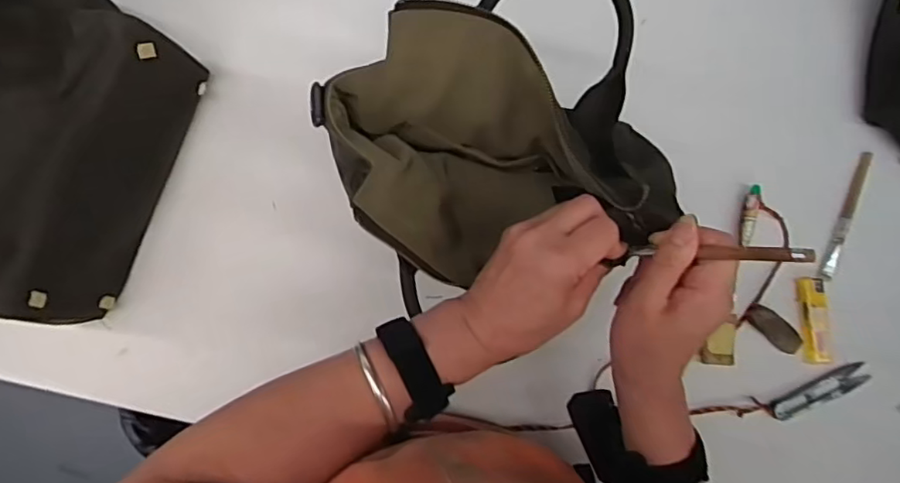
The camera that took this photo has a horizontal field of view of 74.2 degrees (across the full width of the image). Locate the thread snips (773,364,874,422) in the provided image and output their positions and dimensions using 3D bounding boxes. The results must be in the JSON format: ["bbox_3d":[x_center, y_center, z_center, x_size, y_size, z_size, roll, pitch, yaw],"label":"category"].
[{"bbox_3d":[0.350,0.142,0.566,0.100,0.004,0.024,-21,89,-4],"label":"thread snips"}]

